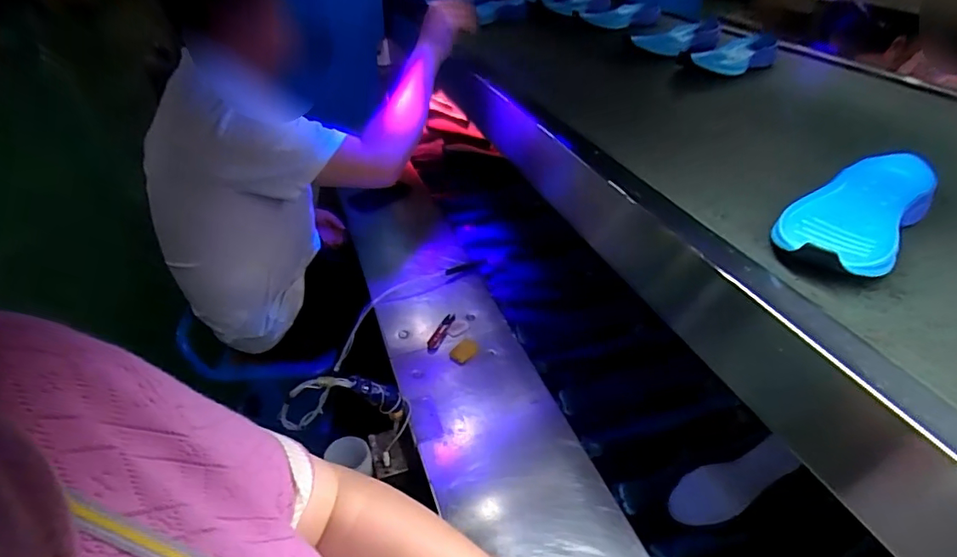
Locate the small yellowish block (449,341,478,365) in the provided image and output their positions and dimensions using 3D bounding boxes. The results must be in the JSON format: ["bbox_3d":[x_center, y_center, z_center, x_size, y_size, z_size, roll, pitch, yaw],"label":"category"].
[{"bbox_3d":[-0.025,0.138,0.945,0.034,0.017,0.053,24,40,26],"label":"small yellowish block"}]

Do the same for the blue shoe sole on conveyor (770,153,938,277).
[{"bbox_3d":[0.366,-0.071,0.490,0.240,0.040,0.094,-28,46,-37],"label":"blue shoe sole on conveyor"}]

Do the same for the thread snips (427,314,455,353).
[{"bbox_3d":[-0.073,0.105,0.991,0.028,0.014,0.112,14,37,14],"label":"thread snips"}]

